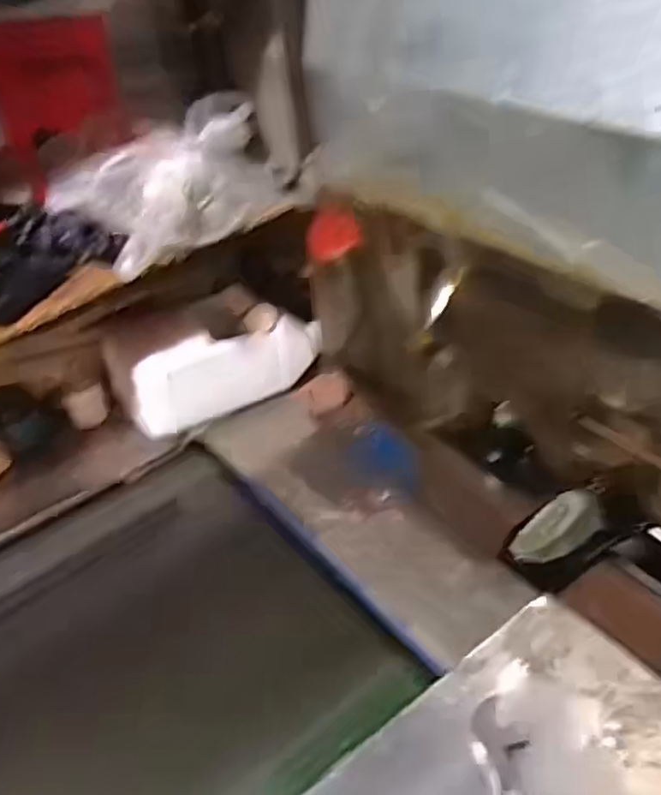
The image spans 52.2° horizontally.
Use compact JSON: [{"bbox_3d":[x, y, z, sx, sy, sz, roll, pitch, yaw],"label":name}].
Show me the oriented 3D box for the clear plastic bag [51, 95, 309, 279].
[{"bbox_3d":[-0.161,-0.254,0.781,0.147,0.098,0.294,28,51,35],"label":"clear plastic bag"}]

